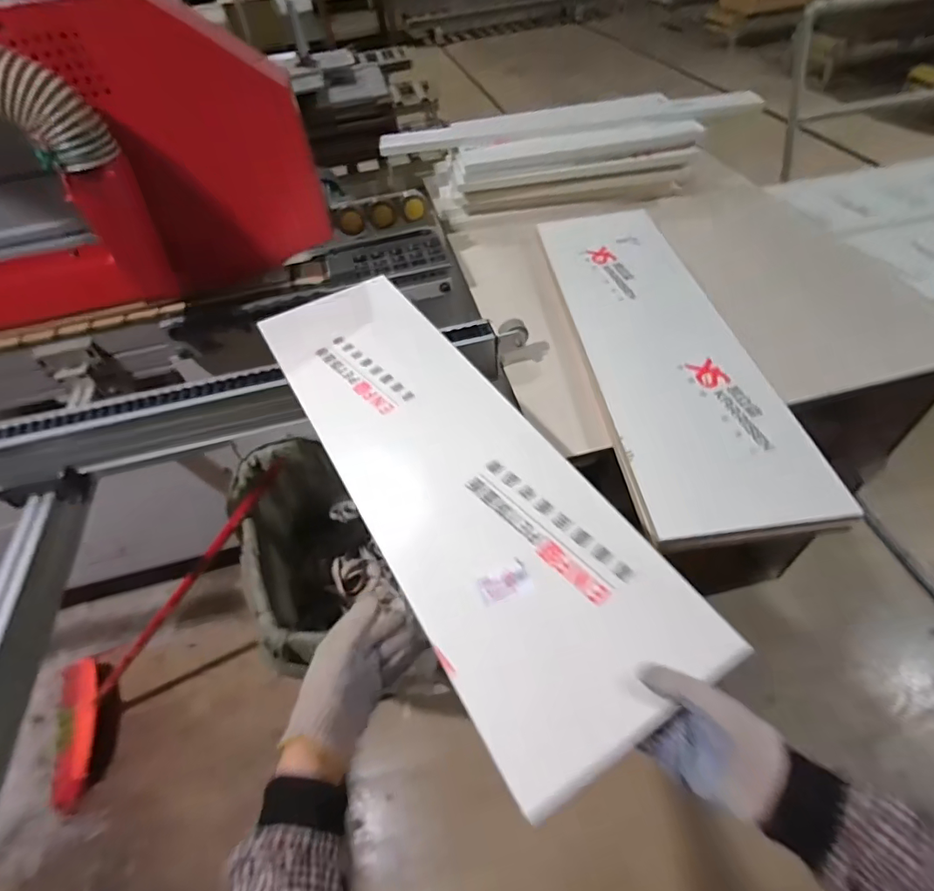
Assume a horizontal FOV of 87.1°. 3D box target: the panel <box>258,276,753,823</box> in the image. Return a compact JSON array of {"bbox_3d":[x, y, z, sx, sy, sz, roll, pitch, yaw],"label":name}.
[{"bbox_3d":[-0.039,-0.011,0.649,0.249,0.022,0.788,-24,52,-17],"label":"panel"}]

